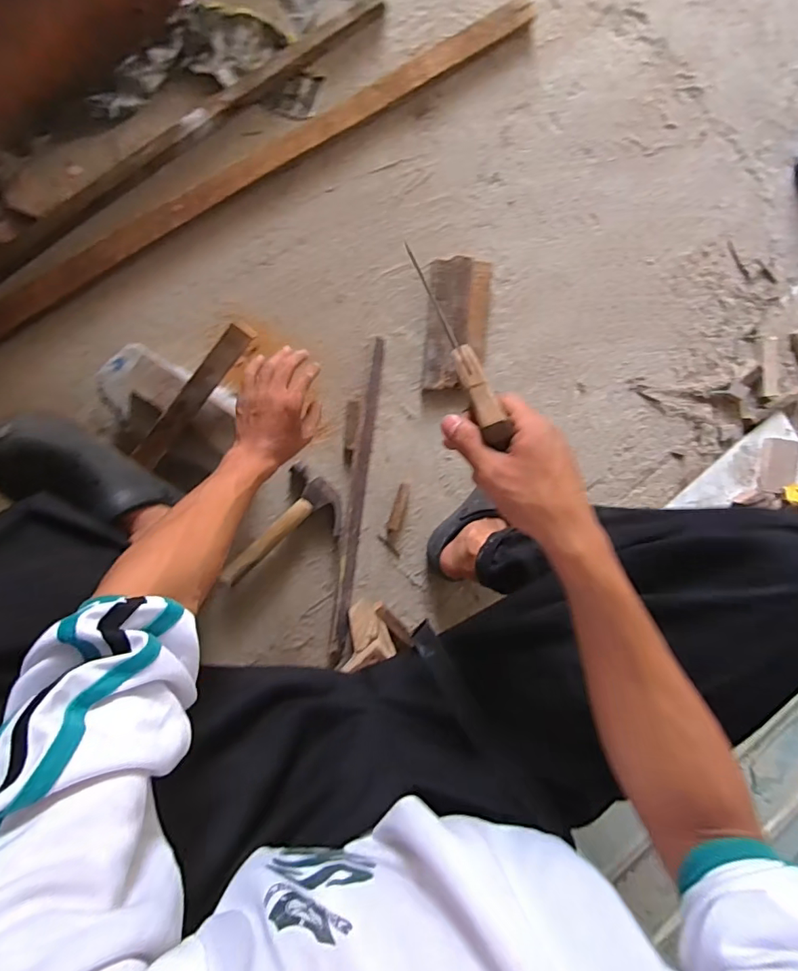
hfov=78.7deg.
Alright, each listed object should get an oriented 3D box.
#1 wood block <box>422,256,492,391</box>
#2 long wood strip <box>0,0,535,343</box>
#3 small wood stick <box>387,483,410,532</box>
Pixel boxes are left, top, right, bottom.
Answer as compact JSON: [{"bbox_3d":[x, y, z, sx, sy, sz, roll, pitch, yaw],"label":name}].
[{"bbox_3d":[0.096,-0.259,0.787,0.102,0.035,0.202,2,93,-8],"label":"wood block"},{"bbox_3d":[-0.213,-0.479,0.733,0.980,0.028,0.047,-34,97,-5],"label":"long wood strip"},{"bbox_3d":[0.000,0.036,0.783,0.022,0.012,0.079,16,91,-9],"label":"small wood stick"}]

